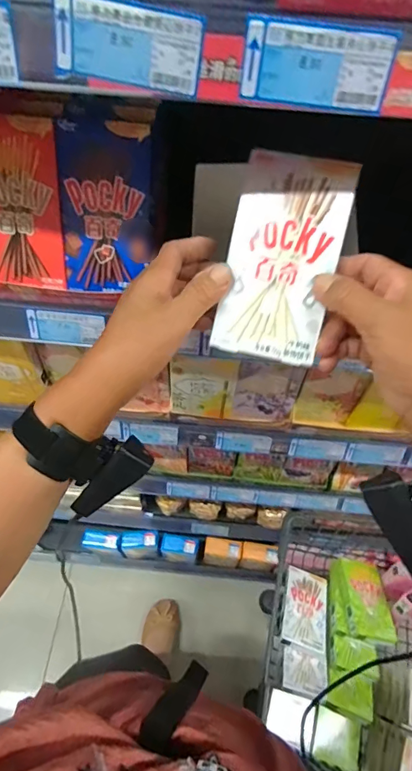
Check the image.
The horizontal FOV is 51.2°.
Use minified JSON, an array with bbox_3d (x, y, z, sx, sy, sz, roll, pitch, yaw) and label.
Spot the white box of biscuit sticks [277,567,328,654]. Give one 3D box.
[{"bbox_3d":[0.192,0.434,0.844,0.092,0.015,0.154,15,36,8],"label":"white box of biscuit sticks"}]

